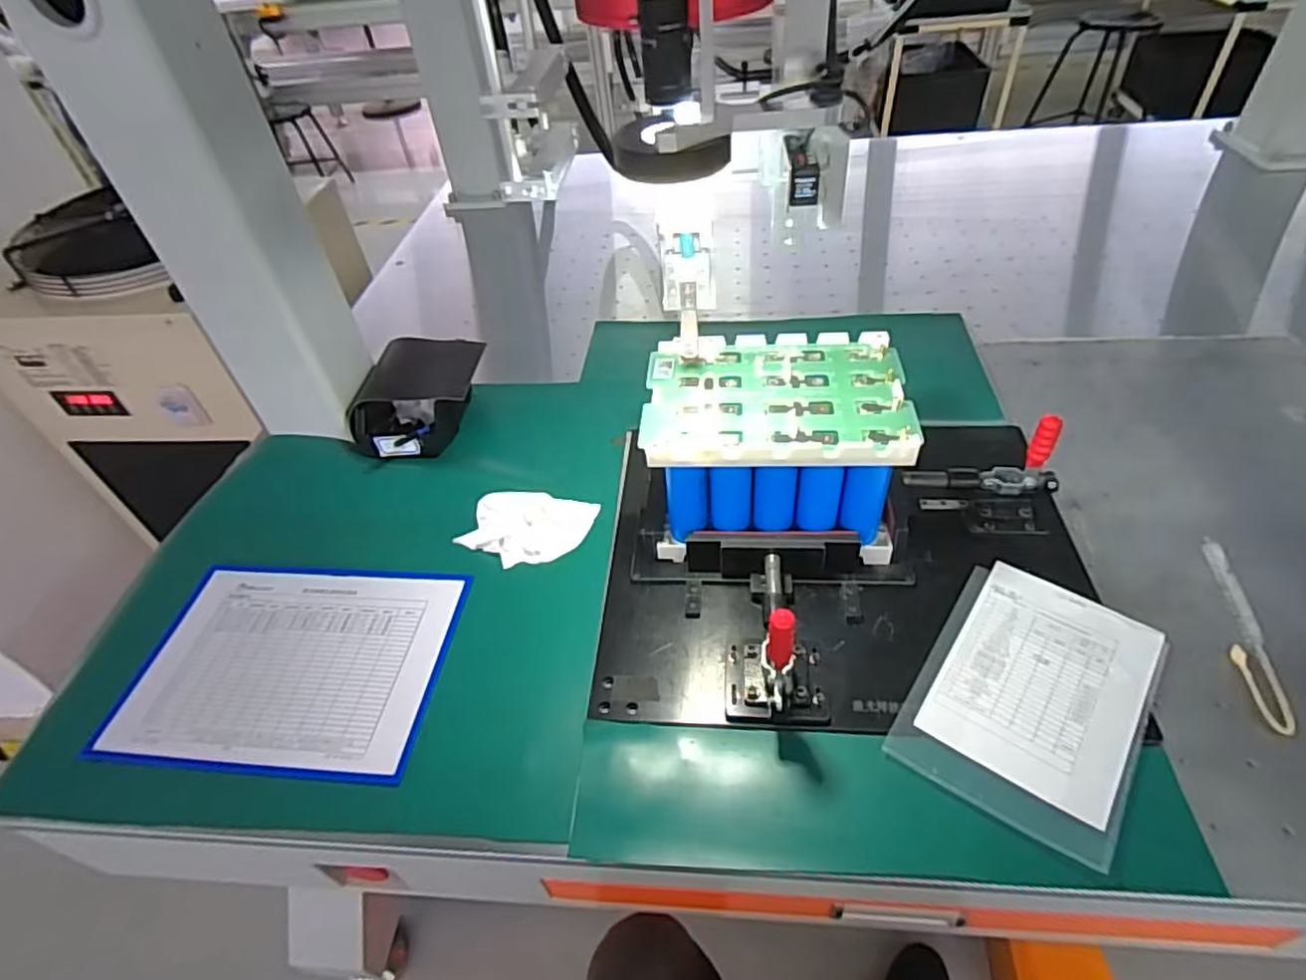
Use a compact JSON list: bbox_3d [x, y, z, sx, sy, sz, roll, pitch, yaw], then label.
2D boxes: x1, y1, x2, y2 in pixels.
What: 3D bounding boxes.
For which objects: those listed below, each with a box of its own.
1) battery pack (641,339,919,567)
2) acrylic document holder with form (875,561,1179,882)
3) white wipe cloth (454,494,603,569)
[{"bbox_3d":[0.123,-0.037,0.707,0.238,0.166,0.180,0,46,7],"label":"battery pack"},{"bbox_3d":[0.330,0.173,0.589,0.166,0.010,0.237,25,52,29],"label":"acrylic document holder with form"},{"bbox_3d":[-0.143,0.040,0.768,0.138,0.021,0.094,6,45,13],"label":"white wipe cloth"}]

